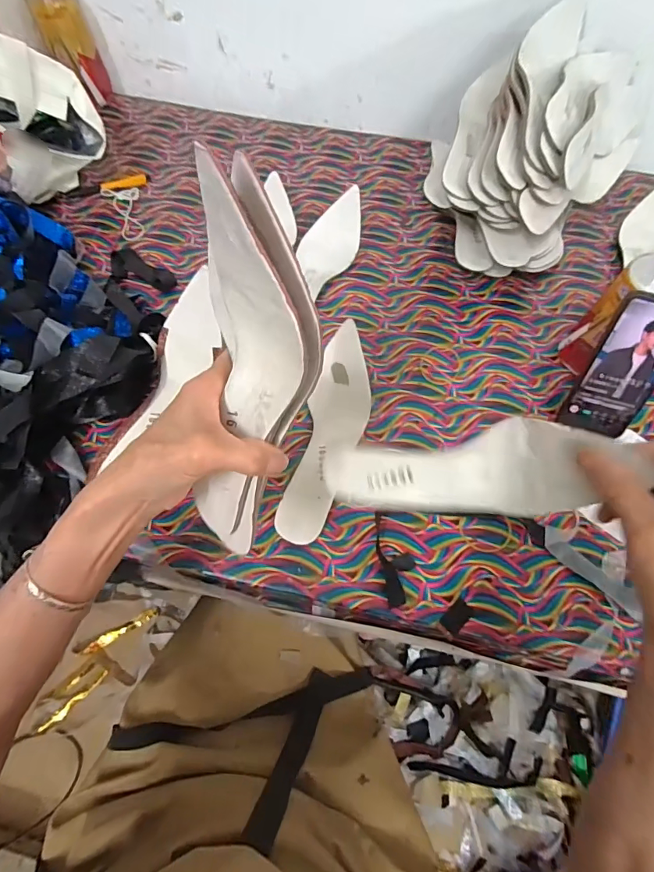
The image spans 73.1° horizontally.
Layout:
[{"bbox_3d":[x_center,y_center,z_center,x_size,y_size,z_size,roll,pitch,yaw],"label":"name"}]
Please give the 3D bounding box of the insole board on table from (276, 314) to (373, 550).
[{"bbox_3d":[0.002,-0.006,0.490,0.074,0.055,0.245,17,67,5],"label":"insole board on table"}]

